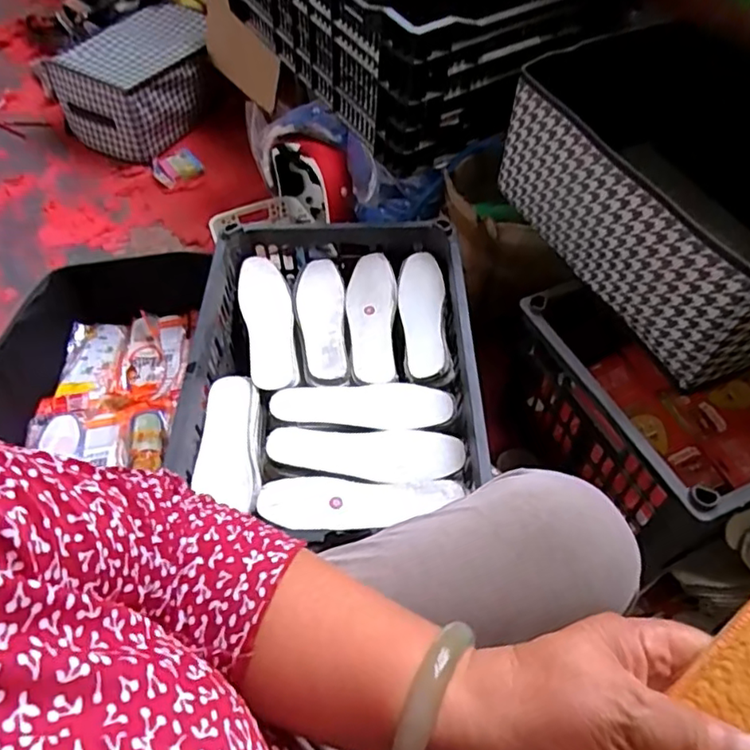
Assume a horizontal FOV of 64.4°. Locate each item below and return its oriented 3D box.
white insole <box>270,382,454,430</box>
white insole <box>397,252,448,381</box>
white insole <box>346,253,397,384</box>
[{"bbox_3d":[-0.018,0.039,0.739,0.218,0.013,0.071,-1,53,2],"label":"white insole"},{"bbox_3d":[0.066,-0.089,0.821,0.063,0.022,0.220,-1,53,2],"label":"white insole"},{"bbox_3d":[-0.005,-0.080,0.824,0.066,0.020,0.217,0,53,2],"label":"white insole"}]

